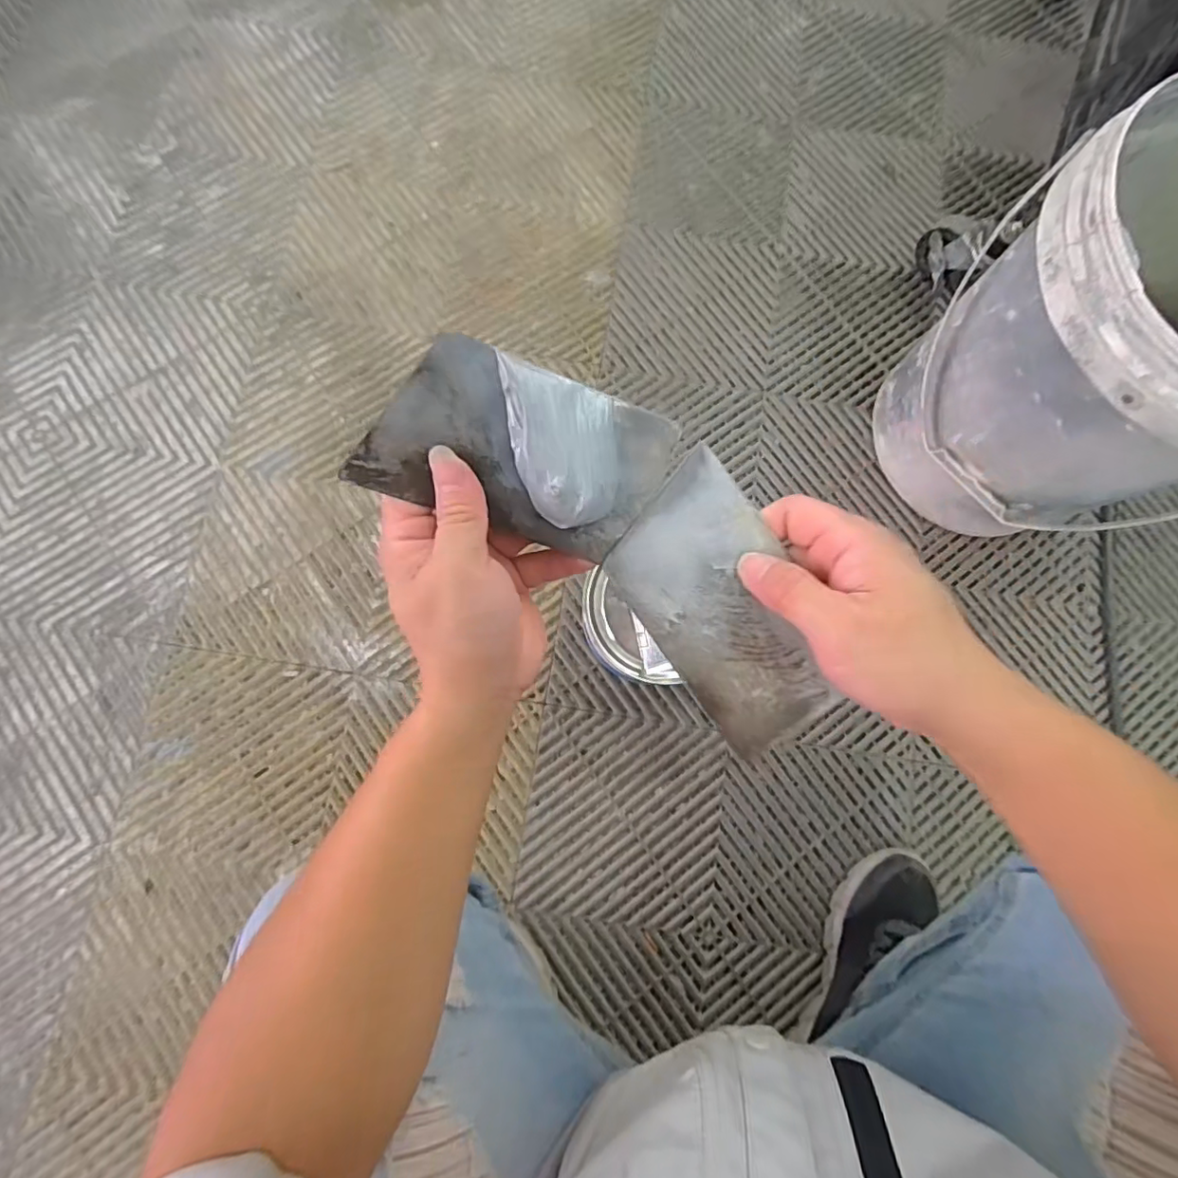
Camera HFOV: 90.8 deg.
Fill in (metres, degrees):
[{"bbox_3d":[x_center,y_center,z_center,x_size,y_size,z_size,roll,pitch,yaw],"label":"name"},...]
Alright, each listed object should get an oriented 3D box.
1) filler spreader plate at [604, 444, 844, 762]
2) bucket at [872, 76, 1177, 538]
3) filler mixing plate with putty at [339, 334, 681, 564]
[{"bbox_3d":[0.063,0.007,0.268,0.071,0.004,0.125,-35,84,1],"label":"filler spreader plate"},{"bbox_3d":[0.489,-0.220,0.559,0.304,0.337,0.272,-25,81,-8],"label":"bucket"},{"bbox_3d":[-0.029,-0.060,0.254,0.128,0.013,0.071,16,102,-15],"label":"filler mixing plate with putty"}]

